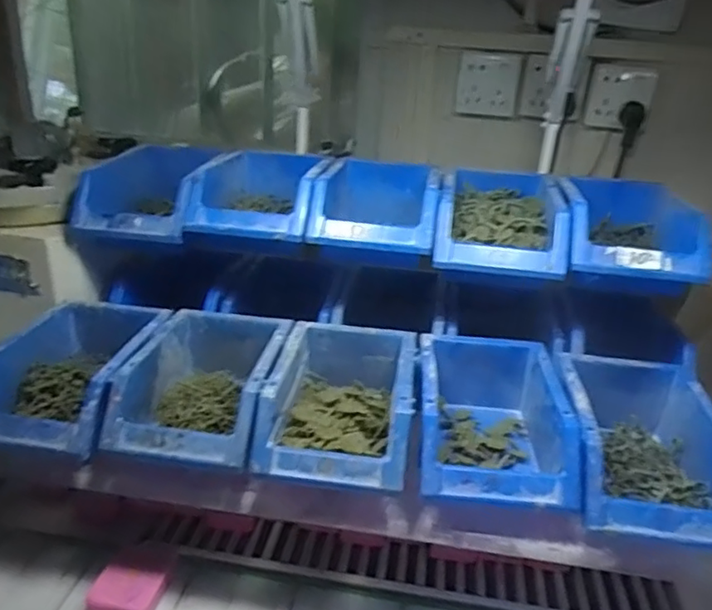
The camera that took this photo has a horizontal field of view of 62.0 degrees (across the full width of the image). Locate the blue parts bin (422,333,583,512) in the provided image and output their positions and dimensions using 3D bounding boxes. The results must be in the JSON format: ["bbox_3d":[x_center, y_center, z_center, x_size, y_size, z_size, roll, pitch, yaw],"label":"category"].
[{"bbox_3d":[0.118,0.100,0.527,0.119,0.079,0.176,5,24,3],"label":"blue parts bin"}]

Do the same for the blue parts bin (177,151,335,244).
[{"bbox_3d":[-0.103,-0.123,0.660,0.128,0.066,0.193,5,24,5],"label":"blue parts bin"}]

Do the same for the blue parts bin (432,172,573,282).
[{"bbox_3d":[0.153,-0.093,0.637,0.123,0.076,0.181,7,25,8],"label":"blue parts bin"}]

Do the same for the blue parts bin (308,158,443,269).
[{"bbox_3d":[0.025,-0.108,0.632,0.122,0.066,0.175,6,25,7],"label":"blue parts bin"}]

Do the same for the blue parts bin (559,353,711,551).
[{"bbox_3d":[0.238,0.119,0.499,0.121,0.070,0.176,6,24,6],"label":"blue parts bin"}]

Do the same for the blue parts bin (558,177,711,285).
[{"bbox_3d":[0.269,-0.078,0.607,0.123,0.071,0.170,6,24,6],"label":"blue parts bin"}]

